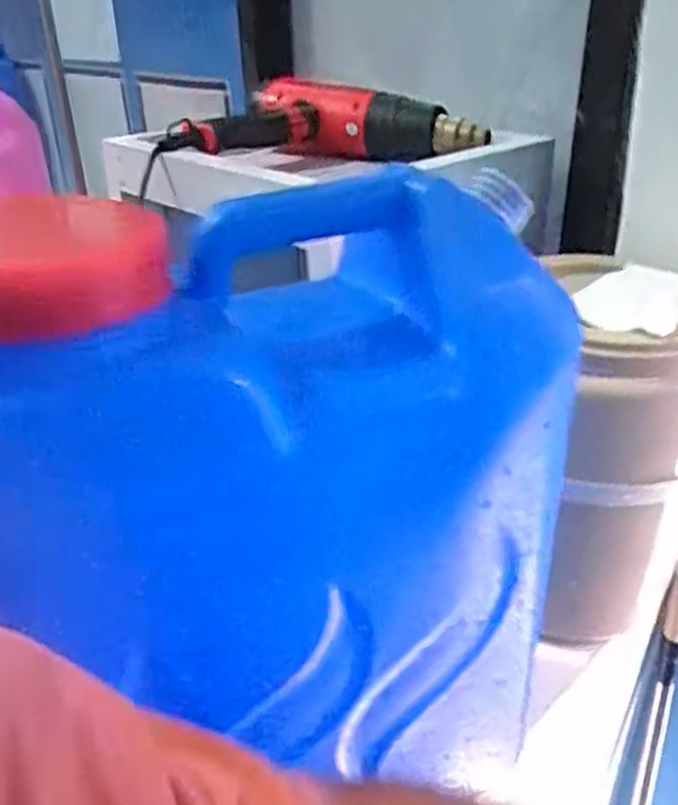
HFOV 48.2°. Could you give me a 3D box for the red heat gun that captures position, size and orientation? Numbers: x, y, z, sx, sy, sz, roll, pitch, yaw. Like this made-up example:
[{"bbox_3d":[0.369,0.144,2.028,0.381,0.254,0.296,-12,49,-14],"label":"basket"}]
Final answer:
[{"bbox_3d":[-0.009,-0.287,0.789,0.307,0.068,0.153,3,30,11],"label":"red heat gun"}]

